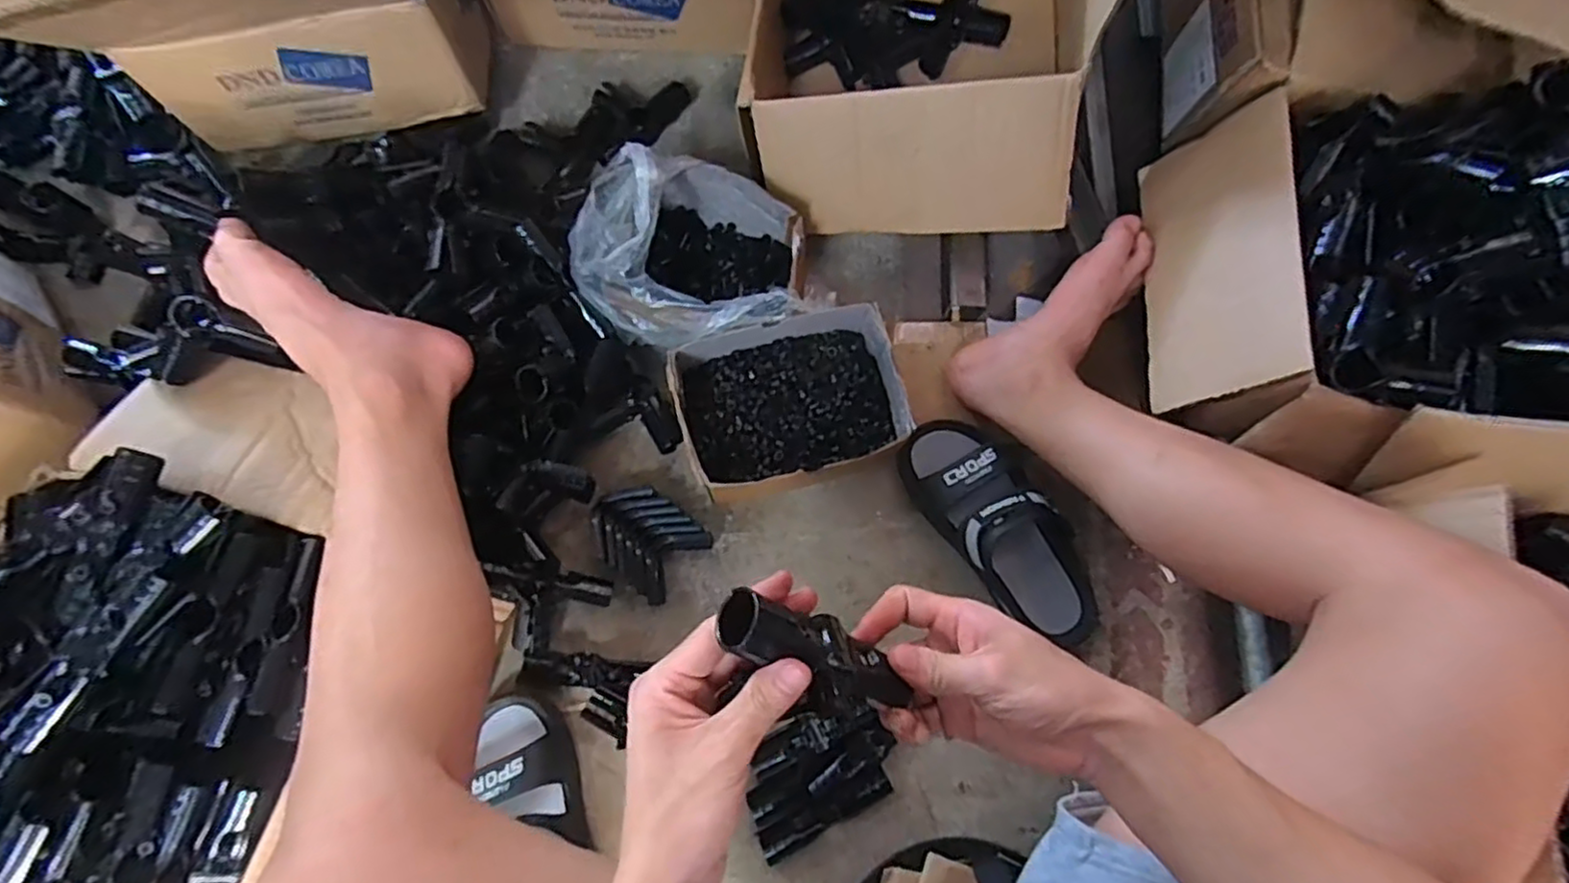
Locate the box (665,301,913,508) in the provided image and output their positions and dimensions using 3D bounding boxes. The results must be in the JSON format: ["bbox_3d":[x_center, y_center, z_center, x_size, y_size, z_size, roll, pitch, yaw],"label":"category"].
[{"bbox_3d":[0.004,-0.033,0.687,0.210,0.097,0.150,-13,76,-5],"label":"box"}]

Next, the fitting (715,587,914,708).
[{"bbox_3d":[0.020,0.112,0.357,0.124,0.025,0.039,38,73,-36],"label":"fitting"}]

